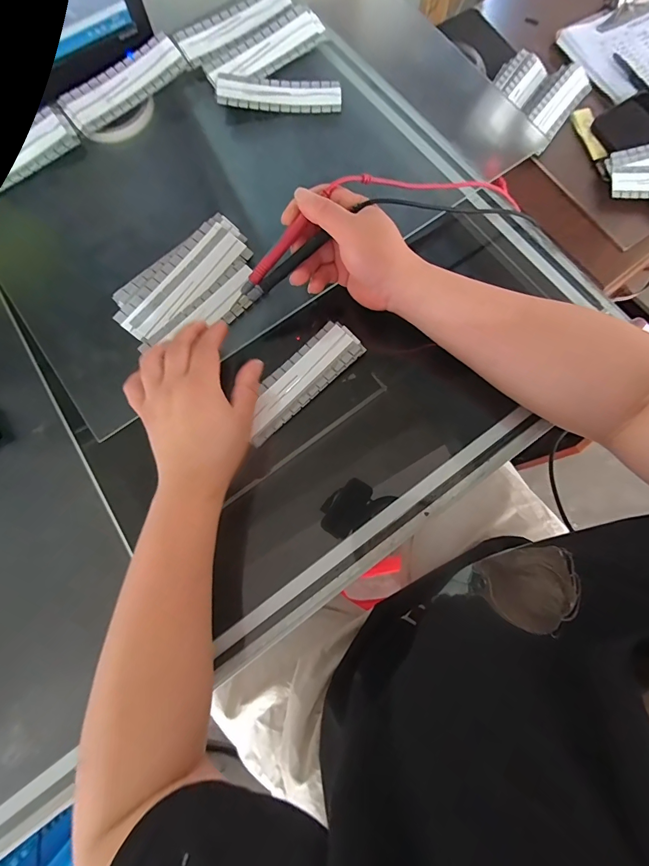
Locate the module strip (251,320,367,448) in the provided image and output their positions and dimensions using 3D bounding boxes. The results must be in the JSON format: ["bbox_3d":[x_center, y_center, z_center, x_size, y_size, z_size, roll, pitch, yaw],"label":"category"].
[{"bbox_3d":[-0.022,-0.048,0.344,0.123,0.007,0.042,-42,81,-8],"label":"module strip"}]

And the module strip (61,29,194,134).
[{"bbox_3d":[-0.204,-0.356,0.399,0.131,0.009,0.043,-40,99,-7],"label":"module strip"}]

